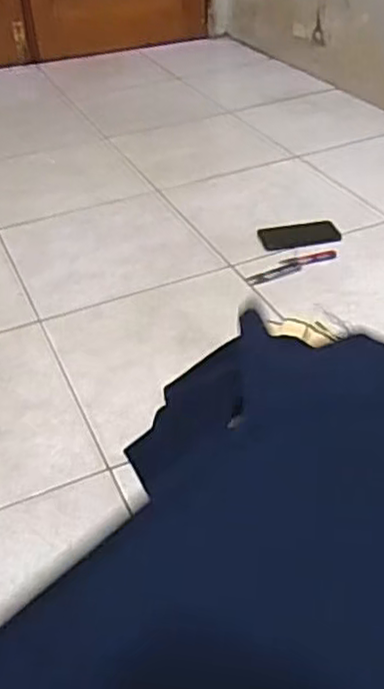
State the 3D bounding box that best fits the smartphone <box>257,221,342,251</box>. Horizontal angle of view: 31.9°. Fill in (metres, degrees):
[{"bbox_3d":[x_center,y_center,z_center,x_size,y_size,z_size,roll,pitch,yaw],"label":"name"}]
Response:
[{"bbox_3d":[0.227,-0.232,1.414,0.171,0.012,0.078,-9,42,-8],"label":"smartphone"}]

